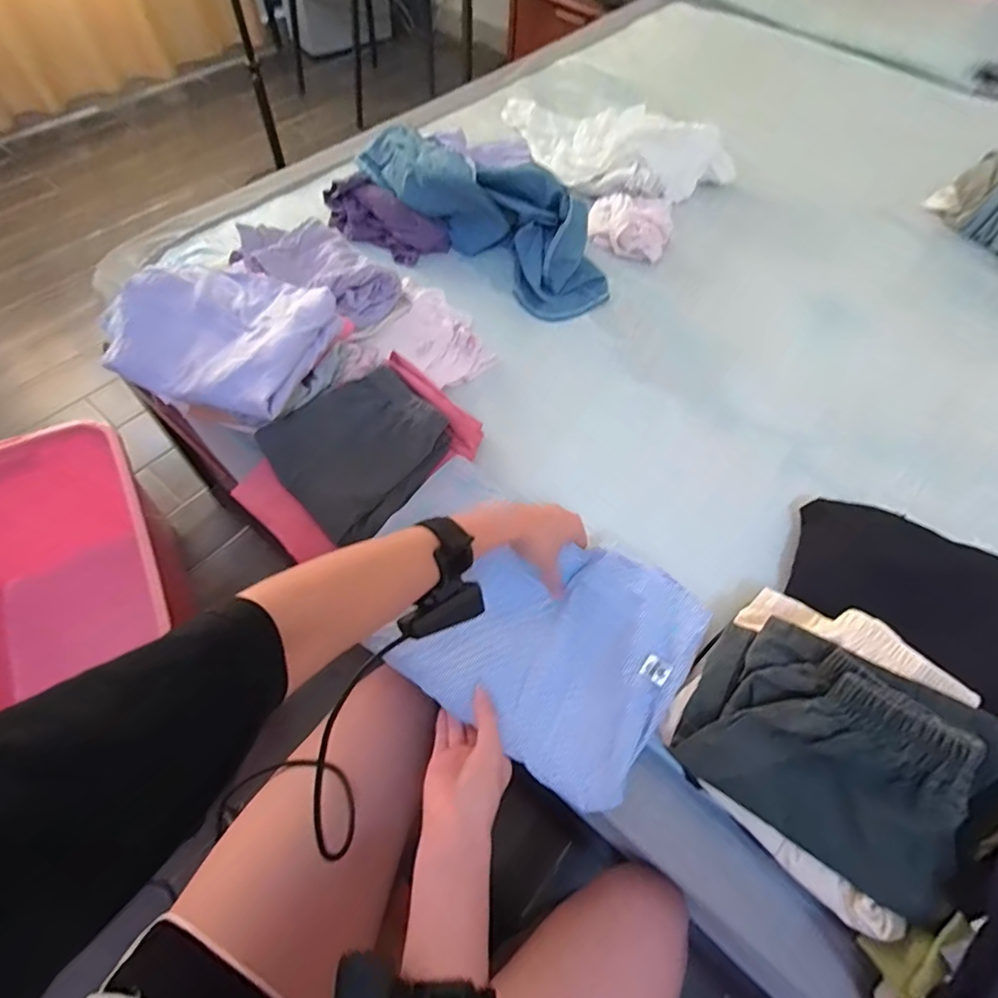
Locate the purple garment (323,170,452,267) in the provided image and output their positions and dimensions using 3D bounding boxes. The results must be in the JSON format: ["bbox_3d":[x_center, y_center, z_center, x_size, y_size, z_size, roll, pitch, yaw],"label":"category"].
[{"bbox_3d":[-0.173,-0.417,0.822,0.187,0.067,0.071,26,61,14],"label":"purple garment"}]

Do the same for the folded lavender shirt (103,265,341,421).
[{"bbox_3d":[-0.303,-0.186,0.601,0.225,0.049,0.170,21,60,11],"label":"folded lavender shirt"}]

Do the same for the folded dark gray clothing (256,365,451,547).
[{"bbox_3d":[-0.156,-0.060,0.600,0.156,0.038,0.166,40,65,20],"label":"folded dark gray clothing"}]

